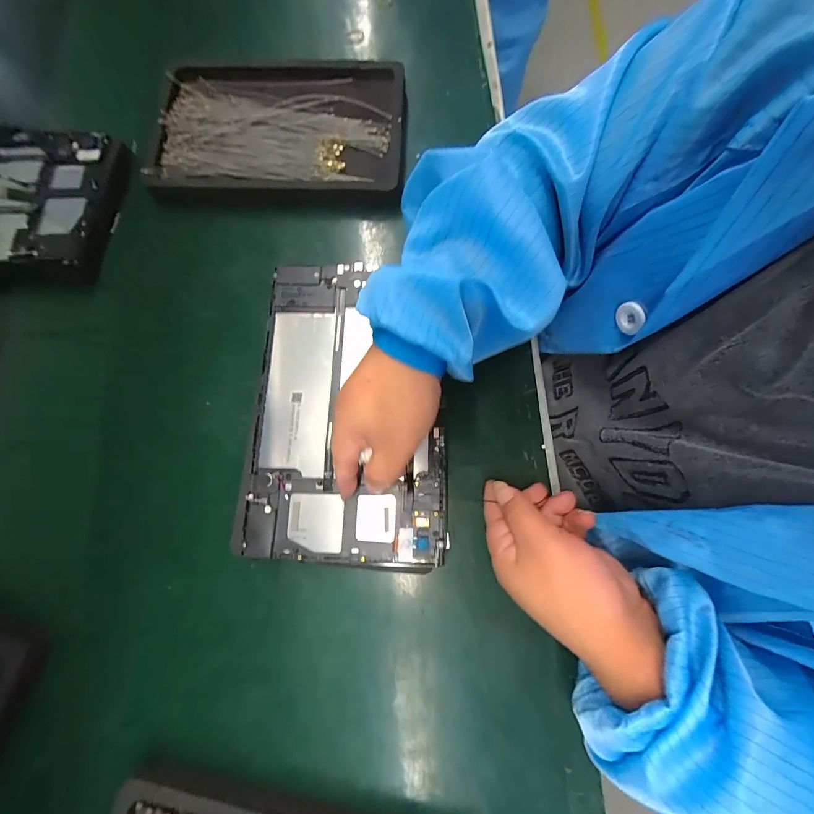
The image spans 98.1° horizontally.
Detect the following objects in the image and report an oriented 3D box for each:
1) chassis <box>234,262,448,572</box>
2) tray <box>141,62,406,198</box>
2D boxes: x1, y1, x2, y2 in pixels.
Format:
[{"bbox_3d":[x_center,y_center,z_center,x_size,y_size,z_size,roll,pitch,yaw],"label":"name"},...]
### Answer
[{"bbox_3d":[-0.044,-0.002,0.282,0.152,0.017,0.238,3,75,2],"label":"chassis"},{"bbox_3d":[-0.132,-0.288,0.366,0.249,0.032,0.174,0,75,1],"label":"tray"}]

